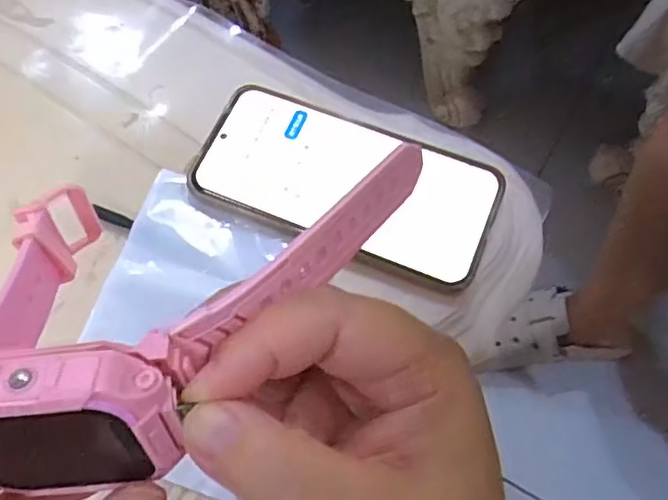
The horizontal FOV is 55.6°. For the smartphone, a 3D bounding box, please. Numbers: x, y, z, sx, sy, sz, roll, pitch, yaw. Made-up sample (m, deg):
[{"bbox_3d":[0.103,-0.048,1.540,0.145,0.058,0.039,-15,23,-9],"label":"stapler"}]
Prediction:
[{"bbox_3d":[0.007,-0.037,0.344,0.160,0.011,0.073,22,69,13],"label":"smartphone"}]

